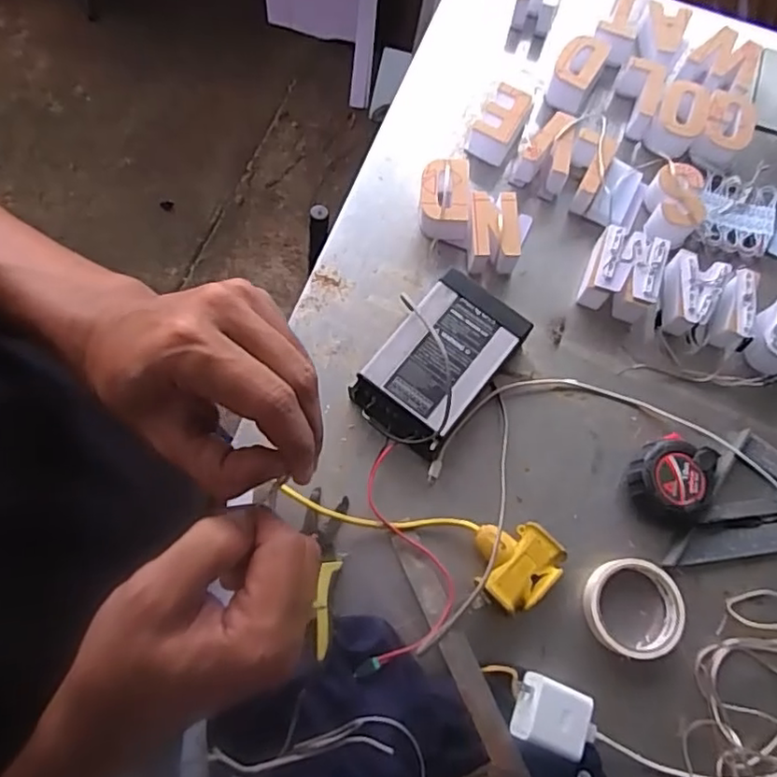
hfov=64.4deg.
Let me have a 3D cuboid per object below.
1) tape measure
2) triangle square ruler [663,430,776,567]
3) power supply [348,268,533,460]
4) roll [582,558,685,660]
[{"bbox_3d":[0.290,0.088,0.633,0.078,0.029,0.092,32,74,8],"label":"tape measure"},{"bbox_3d":[0.394,0.111,0.645,0.228,0.019,0.119,-6,73,-4],"label":"triangle square ruler"},{"bbox_3d":[0.052,-0.031,0.657,0.119,0.055,0.190,38,75,9],"label":"power supply"},{"bbox_3d":[0.239,0.212,0.596,0.096,0.016,0.089,1,72,-2],"label":"roll"}]

